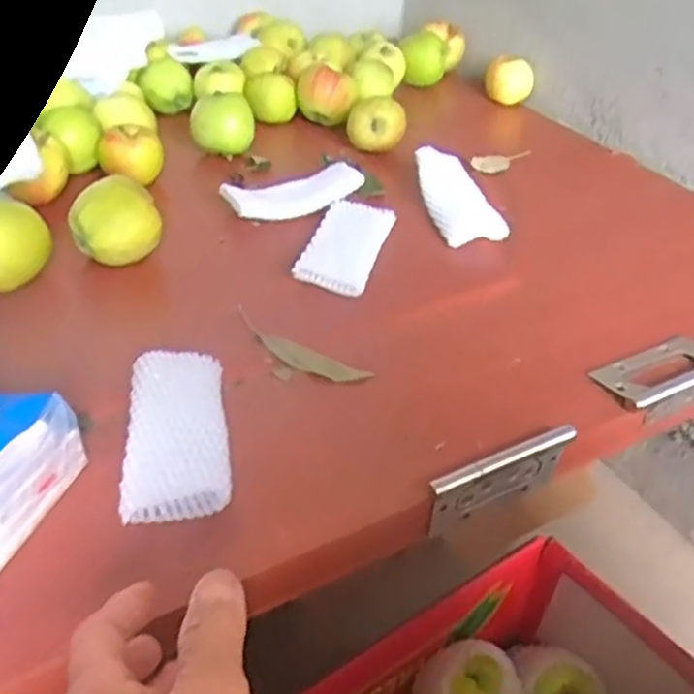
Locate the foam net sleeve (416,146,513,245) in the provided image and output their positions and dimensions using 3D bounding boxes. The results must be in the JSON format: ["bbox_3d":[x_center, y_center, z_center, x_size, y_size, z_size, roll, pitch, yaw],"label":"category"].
[{"bbox_3d":[0.095,-0.133,0.663,0.053,0.022,0.122,-13,55,-15],"label":"foam net sleeve"}]

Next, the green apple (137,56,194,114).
[{"bbox_3d":[-0.206,-0.297,0.847,0.059,0.047,0.064,-9,34,-8],"label":"green apple"}]

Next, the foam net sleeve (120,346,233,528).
[{"bbox_3d":[-0.097,0.046,0.432,0.055,0.032,0.121,-7,33,-6],"label":"foam net sleeve"}]

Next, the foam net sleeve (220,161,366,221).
[{"bbox_3d":[-0.047,-0.137,0.655,0.114,0.022,0.051,-21,37,-25],"label":"foam net sleeve"}]

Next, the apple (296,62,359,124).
[{"bbox_3d":[-0.023,-0.288,0.837,0.065,0.059,0.072,-3,33,0],"label":"apple"}]

